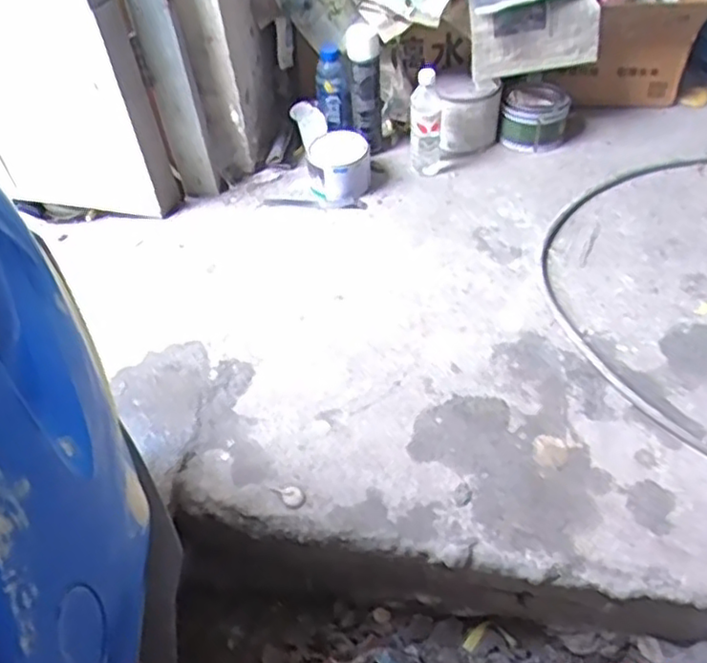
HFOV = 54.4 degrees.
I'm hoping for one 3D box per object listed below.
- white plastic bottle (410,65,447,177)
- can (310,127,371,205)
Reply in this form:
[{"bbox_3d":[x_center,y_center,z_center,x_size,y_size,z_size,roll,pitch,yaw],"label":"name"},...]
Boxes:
[{"bbox_3d":[0.157,-0.441,1.451,0.075,0.225,0.069,1,46,7],"label":"white plastic bottle"},{"bbox_3d":[-0.027,-0.348,1.465,0.127,0.112,0.105,-6,46,0],"label":"can"}]

